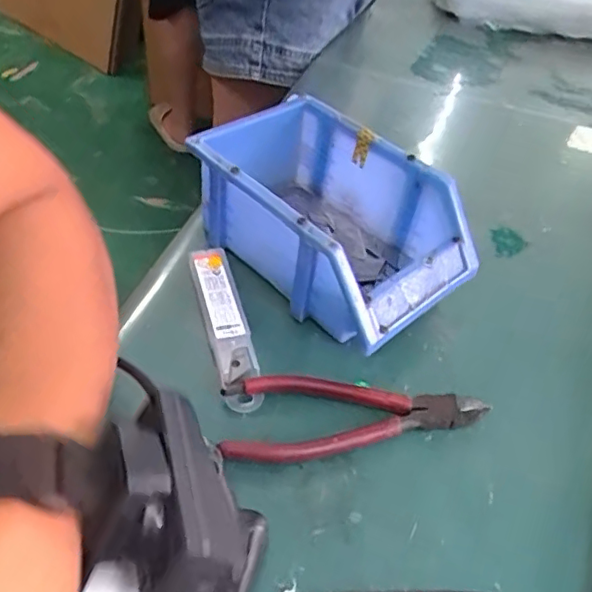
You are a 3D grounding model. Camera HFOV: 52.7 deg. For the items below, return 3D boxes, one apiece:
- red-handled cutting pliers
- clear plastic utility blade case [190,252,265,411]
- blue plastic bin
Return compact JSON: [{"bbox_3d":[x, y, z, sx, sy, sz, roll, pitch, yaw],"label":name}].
[{"bbox_3d":[0.033,0.065,0.347,0.152,0.011,0.049,-5,47,-11],"label":"red-handled cutting pliers"},{"bbox_3d":[-0.045,0.015,0.383,0.025,0.008,0.125,-9,48,-15],"label":"clear plastic utility blade case"},{"bbox_3d":[0.020,-0.059,0.415,0.190,0.069,0.117,37,53,26],"label":"blue plastic bin"}]

